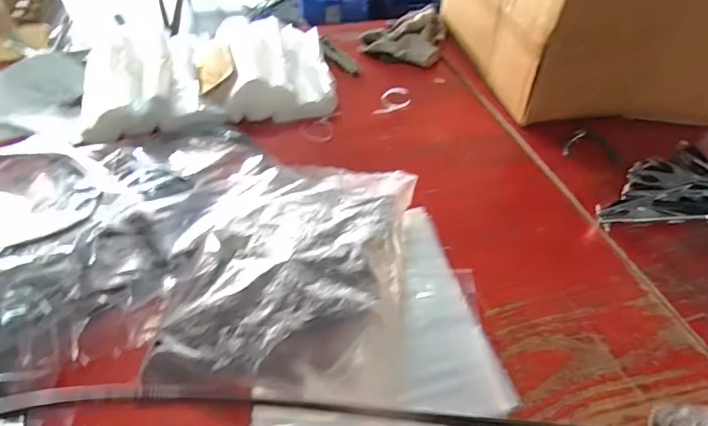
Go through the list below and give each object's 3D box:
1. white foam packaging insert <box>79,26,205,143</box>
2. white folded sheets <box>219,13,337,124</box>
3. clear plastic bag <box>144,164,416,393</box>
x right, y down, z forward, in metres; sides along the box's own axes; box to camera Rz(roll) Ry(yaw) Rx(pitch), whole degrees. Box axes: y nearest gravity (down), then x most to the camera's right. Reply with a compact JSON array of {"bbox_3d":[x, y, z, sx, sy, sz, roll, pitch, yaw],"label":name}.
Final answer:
[{"bbox_3d":[-0.392,-0.259,0.882,0.212,0.053,0.291,-10,48,-12],"label":"white foam packaging insert"},{"bbox_3d":[-0.158,-0.297,0.937,0.209,0.067,0.288,-8,48,-10],"label":"white folded sheets"},{"bbox_3d":[-0.077,0.049,0.611,0.292,0.067,0.381,7,47,4],"label":"clear plastic bag"}]

